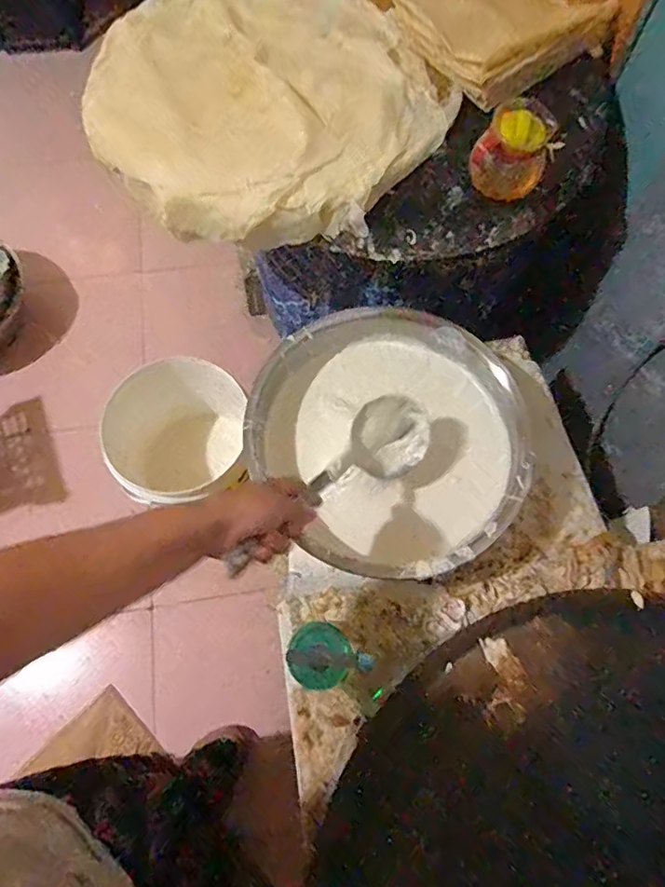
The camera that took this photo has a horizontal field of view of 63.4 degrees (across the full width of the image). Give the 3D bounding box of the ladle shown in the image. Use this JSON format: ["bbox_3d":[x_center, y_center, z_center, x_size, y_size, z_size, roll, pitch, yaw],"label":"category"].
[{"bbox_3d":[0.001,0.046,0.622,0.086,0.084,0.346,42,44,13],"label":"ladle"}]

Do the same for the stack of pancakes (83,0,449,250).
[{"bbox_3d":[-0.100,-0.533,0.808,0.500,0.103,0.535,-40,75,-15],"label":"stack of pancakes"}]

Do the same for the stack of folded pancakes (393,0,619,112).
[{"bbox_3d":[0.260,-0.639,0.814,0.328,0.052,0.223,-41,75,-16],"label":"stack of folded pancakes"}]

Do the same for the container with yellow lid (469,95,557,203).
[{"bbox_3d":[0.236,-0.382,0.703,0.088,0.100,0.083,1,69,-1],"label":"container with yellow lid"}]

